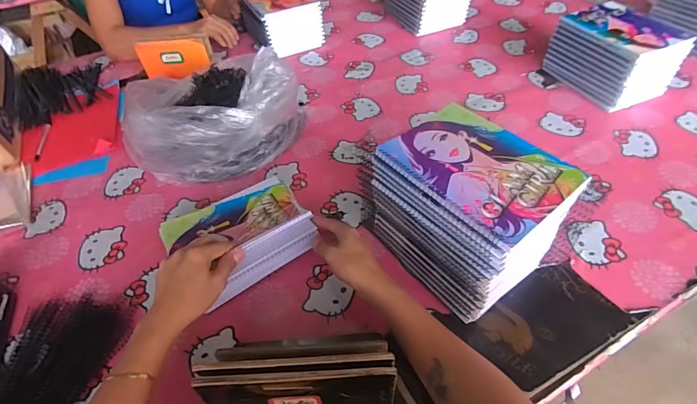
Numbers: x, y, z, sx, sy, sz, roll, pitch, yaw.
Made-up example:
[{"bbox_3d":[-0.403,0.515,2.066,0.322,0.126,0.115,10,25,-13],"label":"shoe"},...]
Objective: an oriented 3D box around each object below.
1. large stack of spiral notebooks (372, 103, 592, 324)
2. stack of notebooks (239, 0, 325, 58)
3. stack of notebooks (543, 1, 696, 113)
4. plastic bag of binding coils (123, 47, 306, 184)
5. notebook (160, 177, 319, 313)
[{"bbox_3d":[0.152,0.015,0.527,0.152,0.188,0.195,-32,54,-23],"label":"large stack of spiral notebooks"},{"bbox_3d":[-0.179,-0.492,1.047,0.165,0.116,0.218,-21,50,-15],"label":"stack of notebooks"},{"bbox_3d":[0.550,-0.305,0.823,0.153,0.118,0.202,-20,50,-14],"label":"stack of notebooks"},{"bbox_3d":[-0.238,-0.151,0.722,0.305,0.157,0.196,-14,49,-9],"label":"plastic bag of binding coils"},{"bbox_3d":[-0.167,0.046,0.602,0.195,0.077,0.153,-26,52,-19],"label":"notebook"}]

